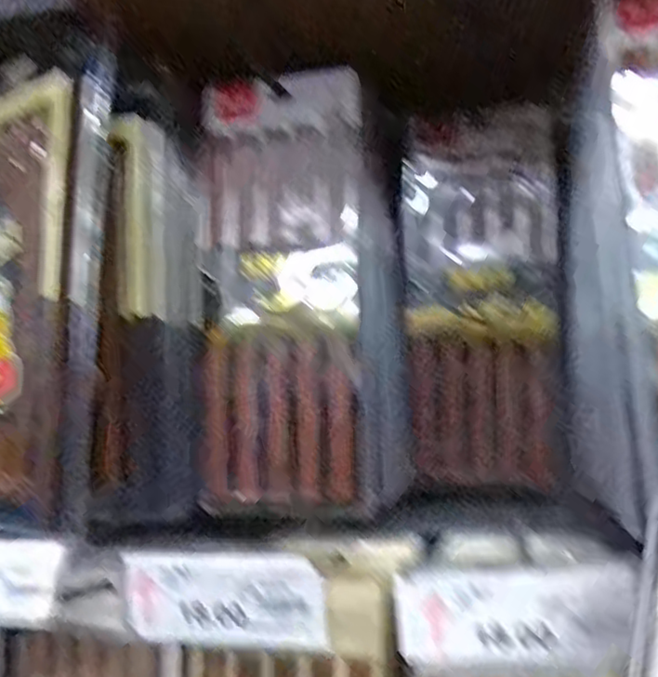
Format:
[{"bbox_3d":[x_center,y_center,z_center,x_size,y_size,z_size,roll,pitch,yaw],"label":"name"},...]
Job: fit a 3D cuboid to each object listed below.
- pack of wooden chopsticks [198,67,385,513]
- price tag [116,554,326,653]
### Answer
[{"bbox_3d":[-0.026,-0.034,0.482,0.118,0.284,0.031,0,-6,1],"label":"pack of wooden chopsticks"},{"bbox_3d":[-0.049,0.122,0.330,0.093,0.042,0.006,-2,5,10],"label":"price tag"}]

